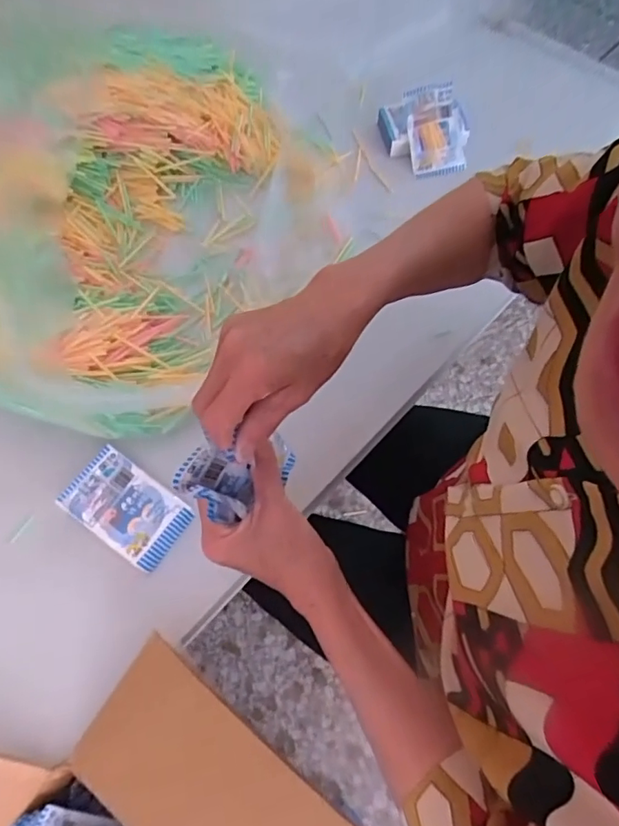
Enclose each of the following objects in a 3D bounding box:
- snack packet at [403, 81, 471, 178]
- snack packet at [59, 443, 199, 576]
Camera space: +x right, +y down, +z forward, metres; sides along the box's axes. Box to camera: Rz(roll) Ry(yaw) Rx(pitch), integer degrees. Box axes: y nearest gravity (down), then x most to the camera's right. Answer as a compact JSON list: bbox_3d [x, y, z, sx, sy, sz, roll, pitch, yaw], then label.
[{"bbox_3d":[0.160,-0.346,0.658,0.073,0.018,0.098,-14,103,-4],"label":"snack packet"},{"bbox_3d":[-0.165,0.085,0.483,0.107,0.013,0.066,33,70,13],"label":"snack packet"}]

